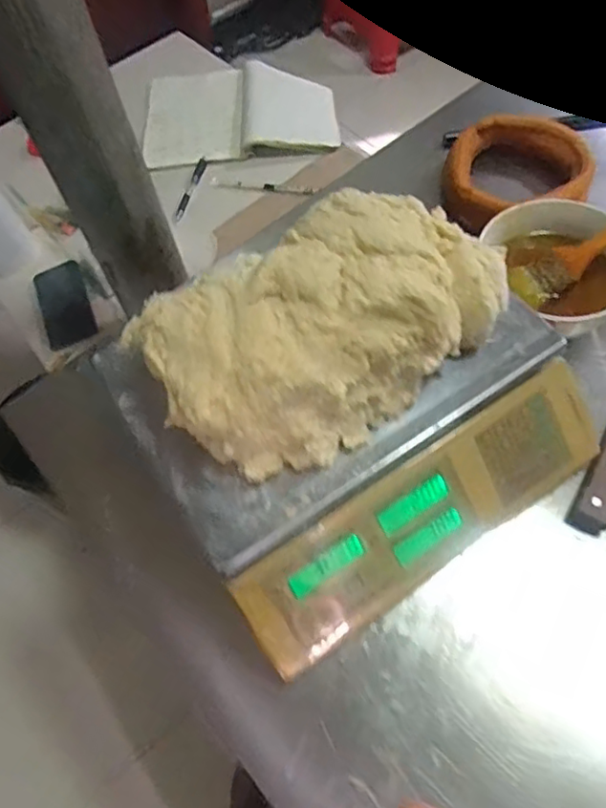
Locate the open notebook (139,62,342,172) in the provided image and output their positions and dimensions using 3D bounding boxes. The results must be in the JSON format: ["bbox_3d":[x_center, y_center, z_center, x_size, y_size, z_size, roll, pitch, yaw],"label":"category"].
[{"bbox_3d":[-0.115,-0.526,1.123,0.336,0.060,0.216,-8,60,1],"label":"open notebook"}]

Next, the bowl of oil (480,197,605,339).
[{"bbox_3d":[0.245,-0.128,0.630,0.142,0.079,0.140,-2,59,3],"label":"bowl of oil"}]

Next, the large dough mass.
[{"bbox_3d":[0.023,-0.064,0.471,0.274,0.092,0.147,-35,63,-14],"label":"large dough mass"}]

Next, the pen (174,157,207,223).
[{"bbox_3d":[-0.192,-0.370,1.077,0.017,0.012,0.150,11,60,11],"label":"pen"}]

